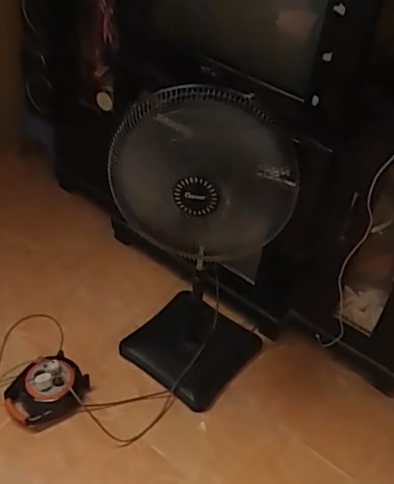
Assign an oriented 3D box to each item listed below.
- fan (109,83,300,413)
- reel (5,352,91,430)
[{"bbox_3d":[0.023,0.000,1.626,0.407,1.012,0.455,16,43,11],"label":"fan"},{"bbox_3d":[-0.431,0.433,1.694,0.237,0.088,0.179,-15,46,-22],"label":"reel"}]

